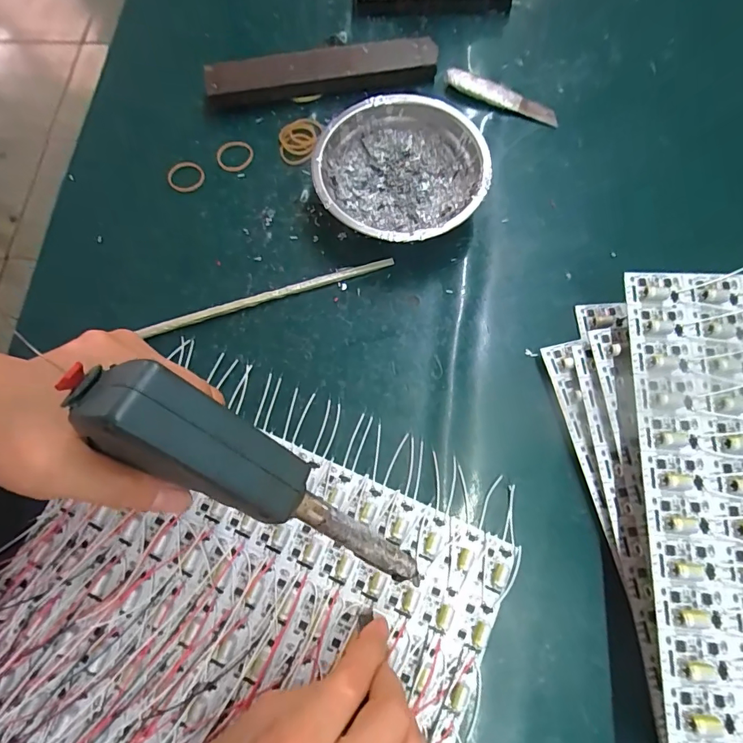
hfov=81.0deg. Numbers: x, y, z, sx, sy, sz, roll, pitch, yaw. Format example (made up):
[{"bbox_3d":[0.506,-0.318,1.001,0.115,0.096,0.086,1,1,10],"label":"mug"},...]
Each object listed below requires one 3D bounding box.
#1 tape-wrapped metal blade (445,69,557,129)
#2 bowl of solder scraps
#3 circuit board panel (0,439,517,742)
[{"bbox_3d":[0.114,-0.239,0.375,0.102,0.016,0.020,22,75,9],"label":"tape-wrapped metal blade"},{"bbox_3d":[0.023,-0.146,0.333,0.120,0.042,0.122,-1,73,2],"label":"bowl of solder scraps"},{"bbox_3d":[-0.086,0.163,0.258,0.279,0.015,0.239,23,75,9],"label":"circuit board panel"}]

